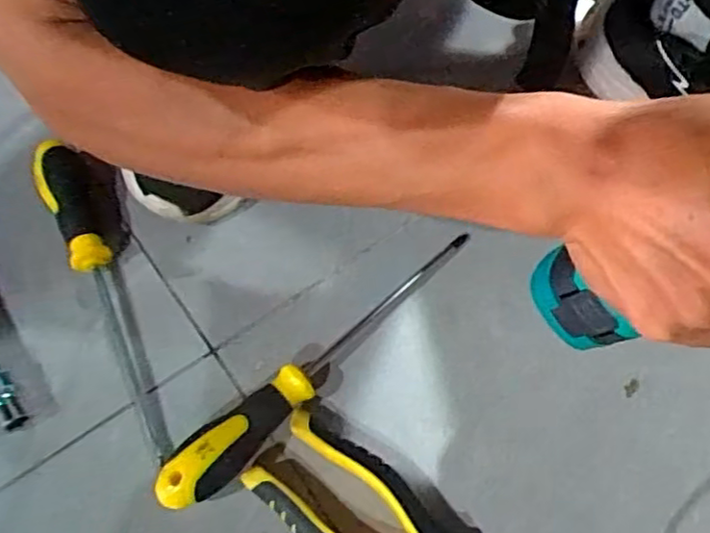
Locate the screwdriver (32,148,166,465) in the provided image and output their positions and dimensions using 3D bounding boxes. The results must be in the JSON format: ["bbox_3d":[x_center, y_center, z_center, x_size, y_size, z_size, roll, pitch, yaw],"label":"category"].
[{"bbox_3d":[-0.162,0.016,0.443,0.030,0.030,0.241,-25,70,-11],"label":"screwdriver"}]

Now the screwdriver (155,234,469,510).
[{"bbox_3d":[-0.017,0.054,0.420,0.256,0.026,0.029,-38,65,-27],"label":"screwdriver"}]

